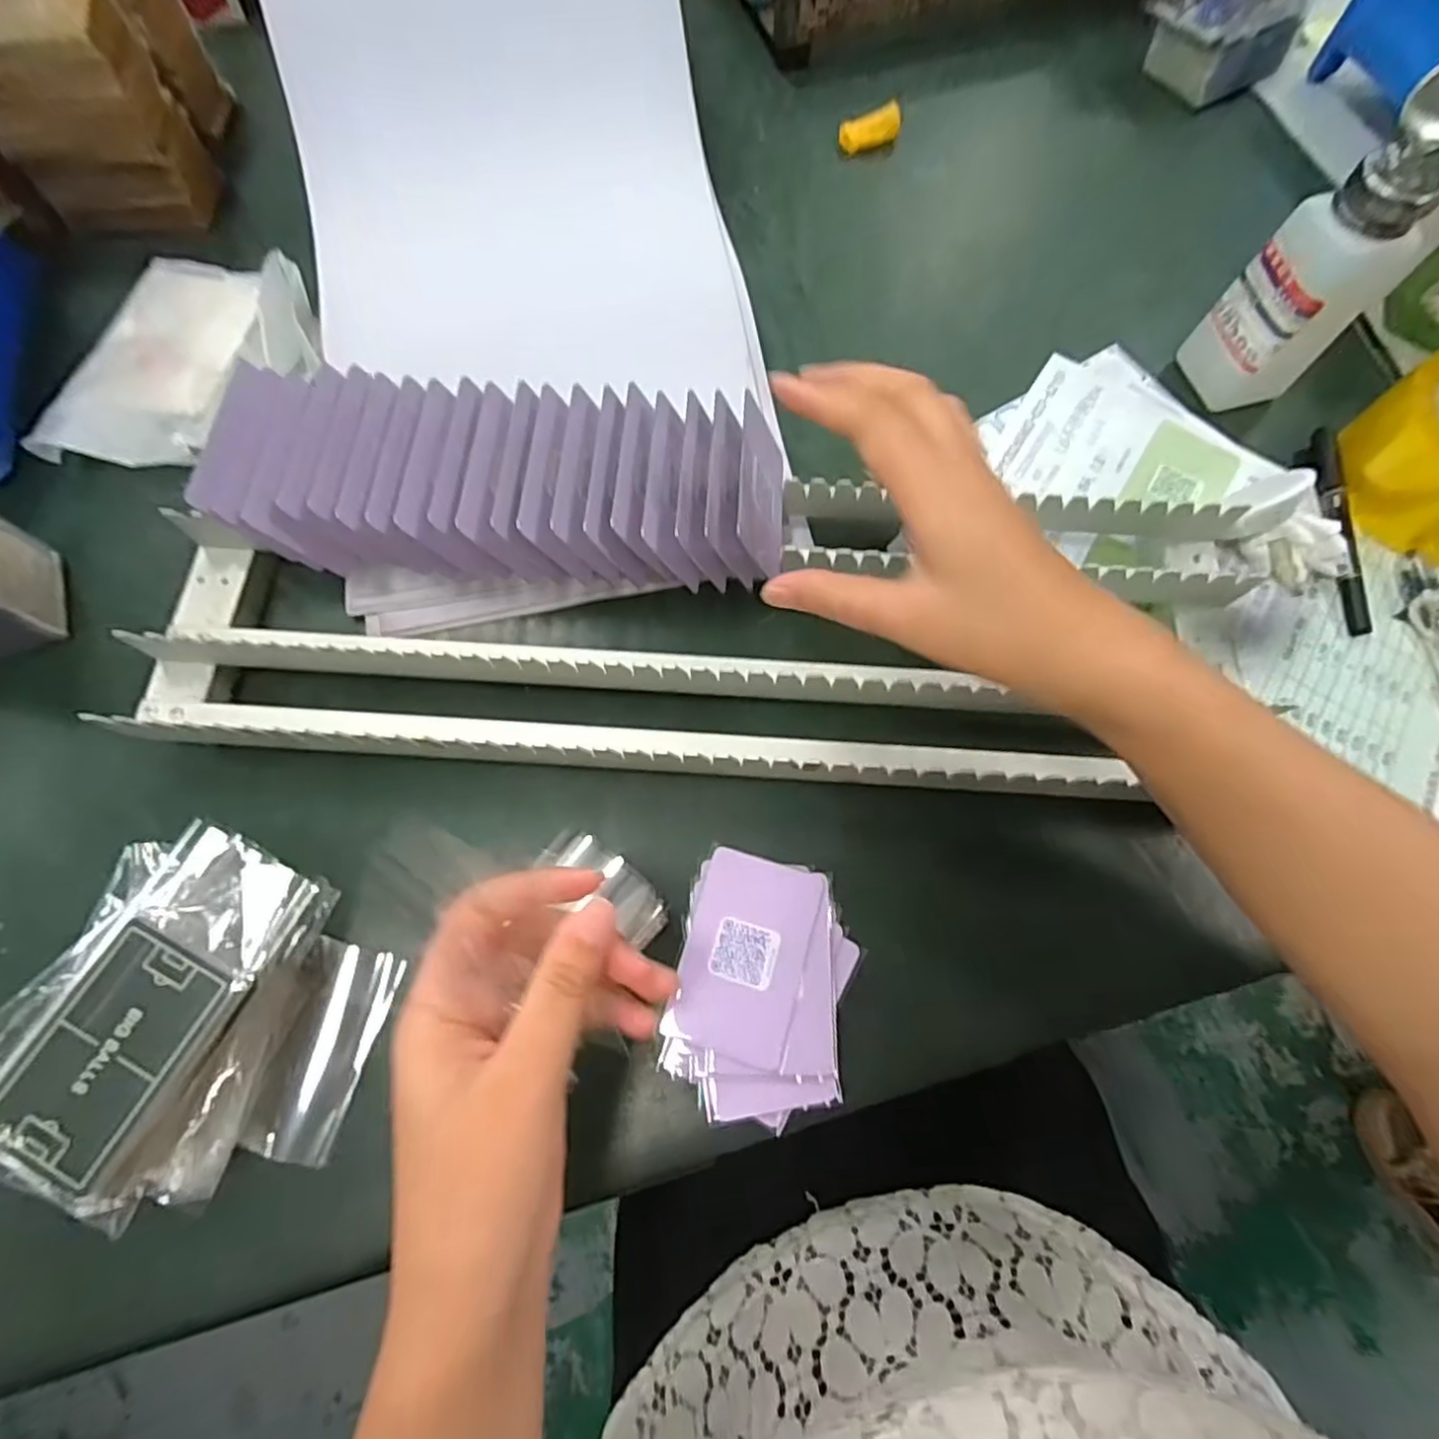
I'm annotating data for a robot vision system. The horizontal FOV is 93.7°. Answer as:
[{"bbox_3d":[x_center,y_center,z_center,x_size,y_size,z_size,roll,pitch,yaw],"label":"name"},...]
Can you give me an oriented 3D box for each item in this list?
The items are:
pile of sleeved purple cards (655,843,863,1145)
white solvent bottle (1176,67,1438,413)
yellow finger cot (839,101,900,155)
[{"bbox_3d":[0.019,0.121,0.309,0.080,0.015,0.109,15,72,4],"label":"pile of sleeved purple cards"},{"bbox_3d":[0.331,-0.247,0.370,0.056,0.146,0.060,-14,72,-5],"label":"white solvent bottle"},{"bbox_3d":[0.112,-0.443,0.504,0.042,0.021,0.018,-12,71,-4],"label":"yellow finger cot"}]

